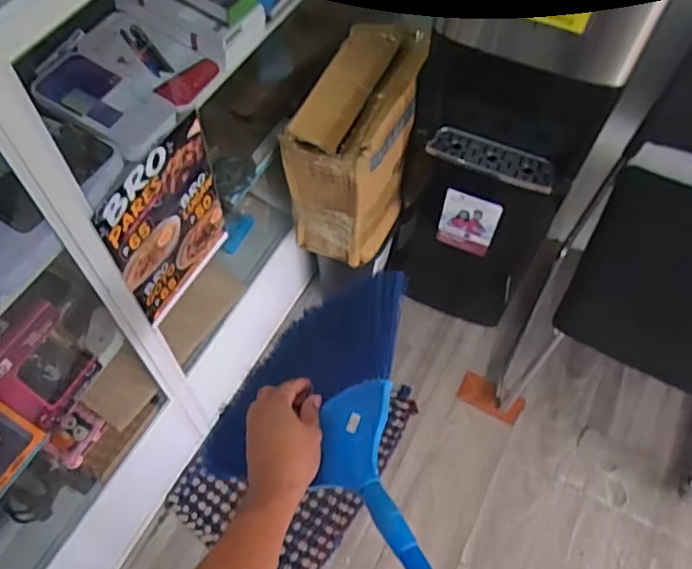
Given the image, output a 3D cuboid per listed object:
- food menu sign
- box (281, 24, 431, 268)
[{"bbox_3d":[-0.254,-0.079,0.862,0.009,0.292,0.205,26,62,14],"label":"food menu sign"},{"bbox_3d":[0.023,-0.279,1.164,0.201,0.339,0.322,16,60,8],"label":"box"}]

